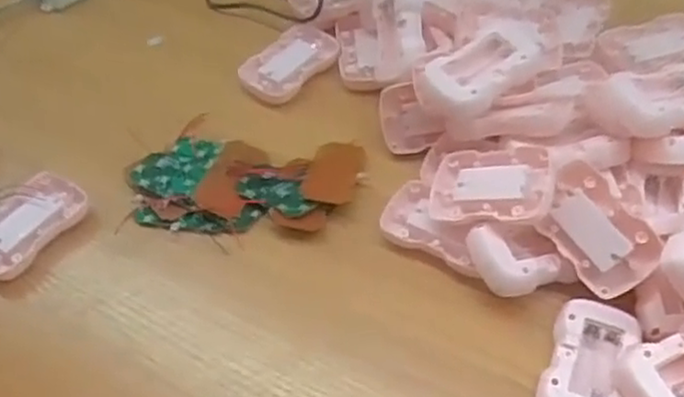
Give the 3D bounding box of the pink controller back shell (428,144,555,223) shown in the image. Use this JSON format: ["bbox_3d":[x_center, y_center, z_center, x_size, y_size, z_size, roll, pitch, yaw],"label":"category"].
[{"bbox_3d":[0.104,-0.010,0.517,0.097,0.011,0.057,-7,59,41],"label":"pink controller back shell"}]

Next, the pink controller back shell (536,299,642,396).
[{"bbox_3d":[0.158,0.110,0.470,0.052,0.024,0.087,15,52,14],"label":"pink controller back shell"}]

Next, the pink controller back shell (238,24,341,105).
[{"bbox_3d":[-0.047,-0.122,0.667,0.057,0.022,0.091,35,59,27],"label":"pink controller back shell"}]

